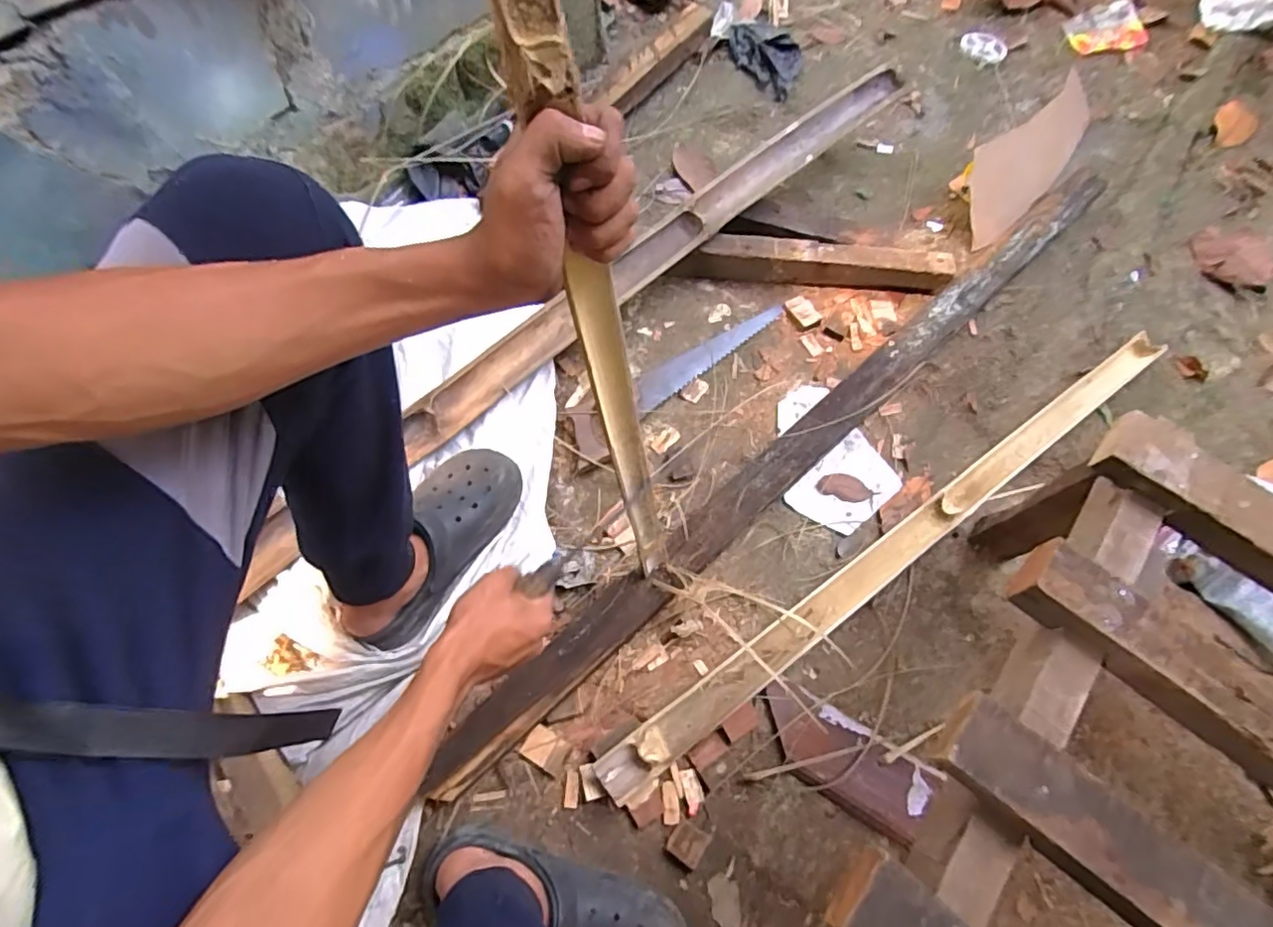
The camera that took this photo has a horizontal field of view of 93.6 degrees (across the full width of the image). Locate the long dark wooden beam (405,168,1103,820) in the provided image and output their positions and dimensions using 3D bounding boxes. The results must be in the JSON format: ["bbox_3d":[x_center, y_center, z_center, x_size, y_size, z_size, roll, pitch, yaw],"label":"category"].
[{"bbox_3d":[0.273,-0.064,0.867,1.353,0.051,0.082,-39,74,-17],"label":"long dark wooden beam"}]

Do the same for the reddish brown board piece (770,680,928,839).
[{"bbox_3d":[0.236,0.342,0.698,0.200,0.027,0.085,32,69,11],"label":"reddish brown board piece"}]

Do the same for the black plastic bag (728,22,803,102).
[{"bbox_3d":[0.262,-0.838,1.225,0.164,0.035,0.173,27,68,9],"label":"black plastic bag"}]

